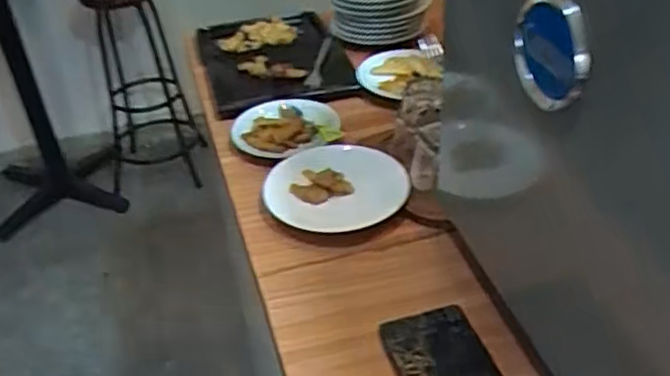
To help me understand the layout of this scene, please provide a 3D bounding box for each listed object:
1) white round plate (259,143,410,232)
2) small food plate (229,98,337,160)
[{"bbox_3d":[0.001,-0.001,0.734,0.153,0.030,0.144,-3,36,2],"label":"white round plate"},{"bbox_3d":[-0.064,-0.078,0.840,0.128,0.026,0.121,-3,36,2],"label":"small food plate"}]

